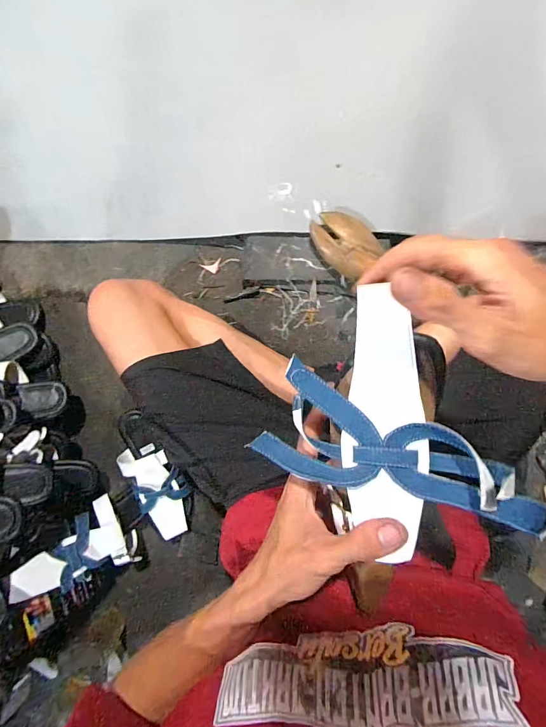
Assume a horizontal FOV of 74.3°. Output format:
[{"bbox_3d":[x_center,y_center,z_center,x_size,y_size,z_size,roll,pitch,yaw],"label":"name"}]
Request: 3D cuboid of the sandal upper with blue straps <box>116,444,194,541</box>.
[{"bbox_3d":[-0.194,0.218,0.622,0.089,0.047,0.165,-23,91,4],"label":"sandal upper with blue straps"}]

